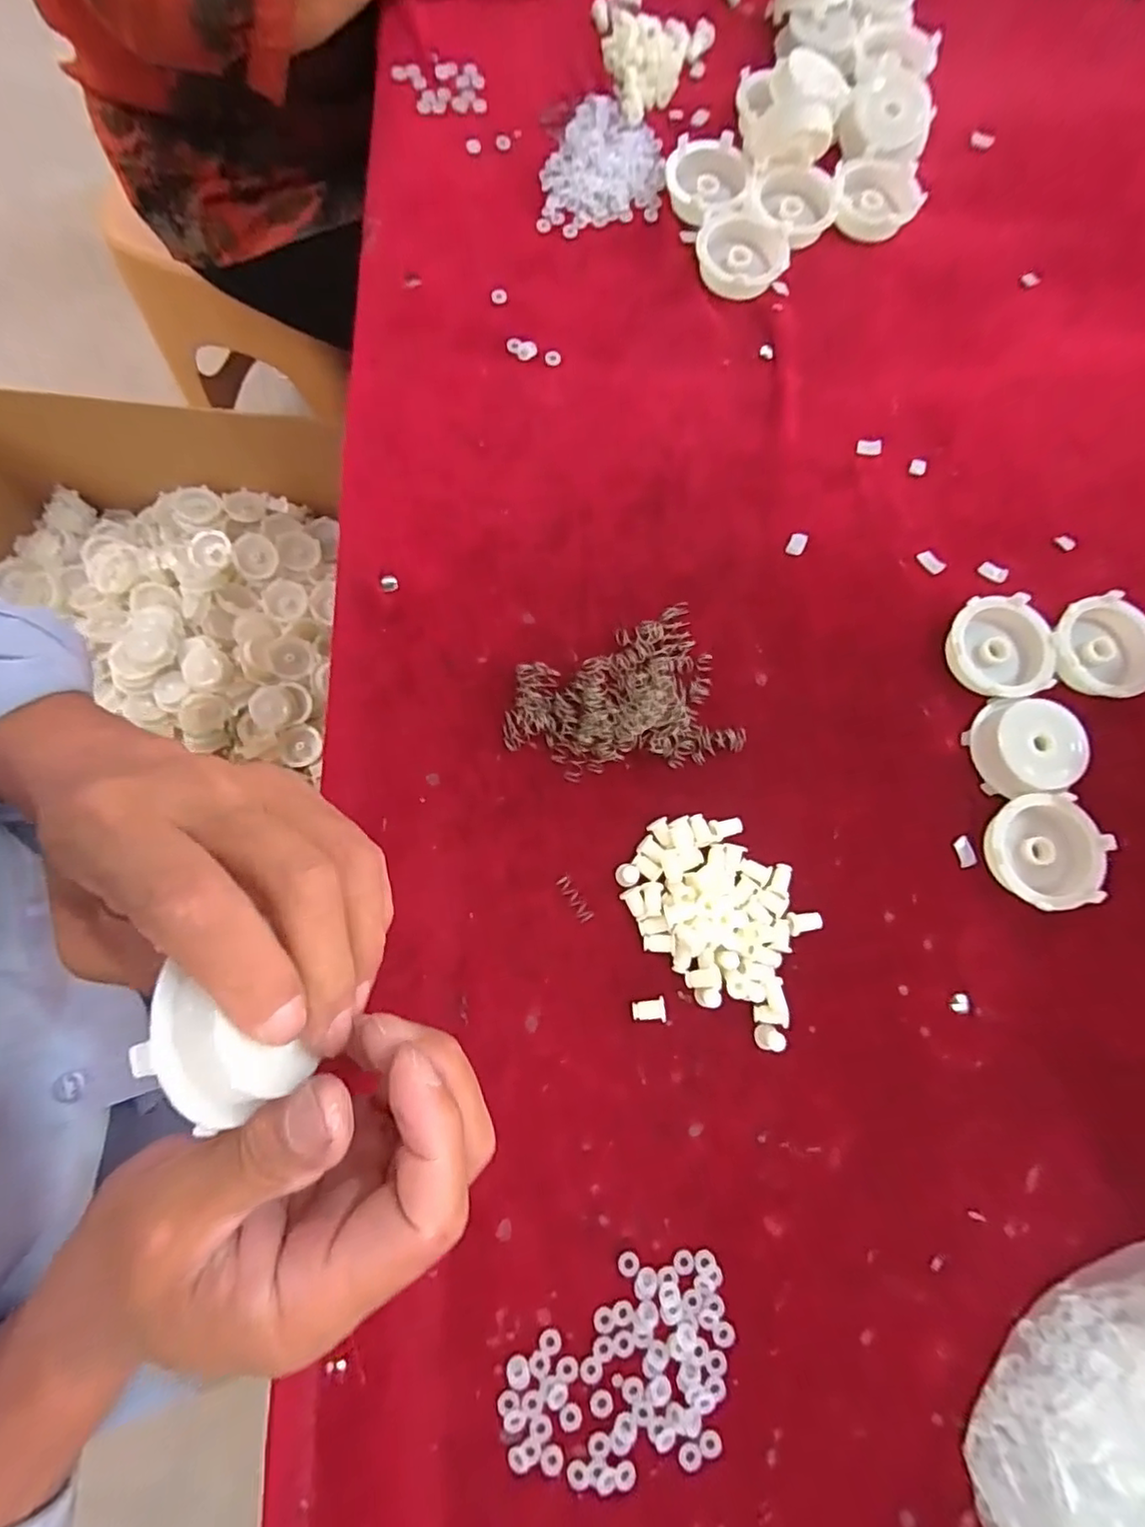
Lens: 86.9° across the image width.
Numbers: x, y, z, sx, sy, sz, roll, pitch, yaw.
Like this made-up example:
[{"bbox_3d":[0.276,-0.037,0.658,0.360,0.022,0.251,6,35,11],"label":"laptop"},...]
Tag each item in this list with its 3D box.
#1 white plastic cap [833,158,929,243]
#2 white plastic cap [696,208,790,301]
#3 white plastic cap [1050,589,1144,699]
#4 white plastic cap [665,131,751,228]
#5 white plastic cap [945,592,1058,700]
[{"bbox_3d":[0.207,-0.381,0.408,0.053,0.011,0.064,13,78,2],"label":"white plastic cap"},{"bbox_3d":[0.110,-0.332,0.393,0.056,0.014,0.054,0,78,-1],"label":"white plastic cap"},{"bbox_3d":[0.300,-0.065,0.343,0.061,0.016,0.057,0,78,-1],"label":"white plastic cap"},{"bbox_3d":[0.091,-0.388,0.404,0.054,0.014,0.065,-3,78,-2],"label":"white plastic cap"},{"bbox_3d":[0.240,-0.065,0.339,0.056,0.012,0.057,0,78,-1],"label":"white plastic cap"}]

